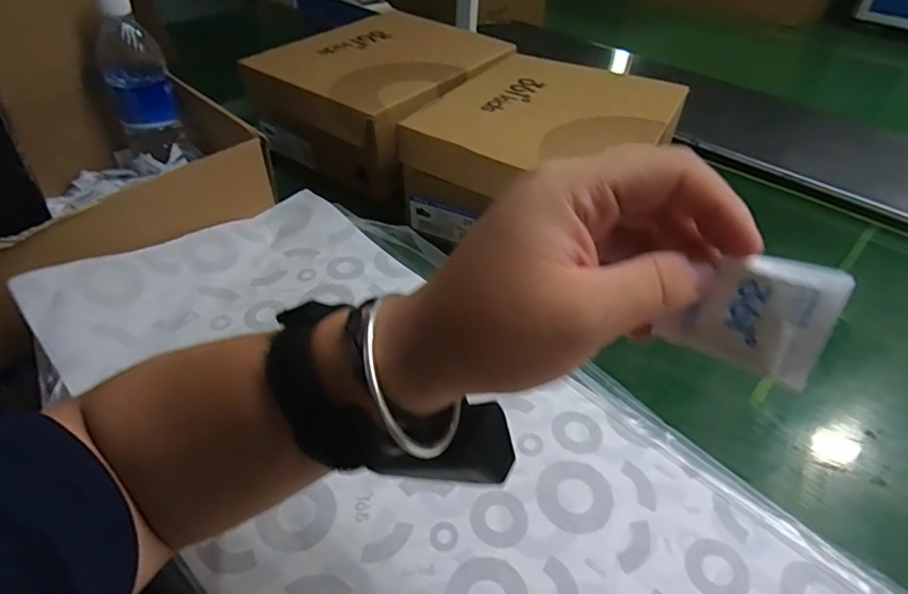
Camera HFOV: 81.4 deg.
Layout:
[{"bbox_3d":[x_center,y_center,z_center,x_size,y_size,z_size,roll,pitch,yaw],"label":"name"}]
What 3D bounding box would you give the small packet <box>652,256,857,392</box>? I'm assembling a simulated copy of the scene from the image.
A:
[{"bbox_3d":[0.089,0.004,0.160,0.043,0.034,0.004,22,14,35],"label":"small packet"}]

